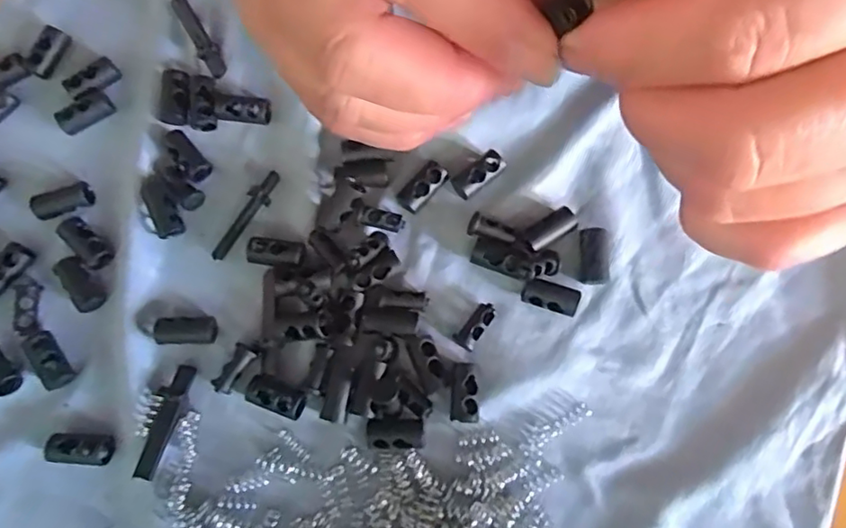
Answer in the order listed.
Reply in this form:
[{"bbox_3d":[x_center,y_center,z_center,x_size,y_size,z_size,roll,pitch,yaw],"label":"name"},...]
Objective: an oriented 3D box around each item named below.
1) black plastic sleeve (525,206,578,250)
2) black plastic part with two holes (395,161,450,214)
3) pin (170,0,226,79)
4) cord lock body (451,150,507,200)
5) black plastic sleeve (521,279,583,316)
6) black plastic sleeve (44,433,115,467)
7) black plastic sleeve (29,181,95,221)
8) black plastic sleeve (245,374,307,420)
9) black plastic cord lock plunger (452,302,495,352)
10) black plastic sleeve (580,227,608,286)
[{"bbox_3d":[0.043,-0.011,0.194,0.018,0.006,0.007,-35,80,-6],"label":"black plastic sleeve"},{"bbox_3d":[0.000,-0.026,0.198,0.018,0.007,0.008,-44,81,-7],"label":"black plastic part with two holes"},{"bbox_3d":[-0.082,-0.083,0.211,0.007,0.005,0.036,-33,80,-6],"label":"pin"},{"bbox_3d":[0.019,-0.031,0.198,0.018,0.005,0.009,-33,80,-6],"label":"cord lock body"},{"bbox_3d":[0.041,0.011,0.191,0.018,0.007,0.008,18,79,4],"label":"black plastic sleeve"},{"bbox_3d":[-0.109,0.059,0.185,0.021,0.010,0.009,8,78,-11],"label":"black plastic sleeve"},{"bbox_3d":[-0.124,-0.022,0.199,0.020,0.006,0.008,-20,79,-3],"label":"black plastic sleeve"},{"bbox_3d":[-0.047,0.042,0.185,0.018,0.006,0.008,22,80,5],"label":"black plastic sleeve"},{"bbox_3d":[0.017,0.020,0.190,0.007,0.005,0.017,40,82,8],"label":"black plastic cord lock plunger"},{"bbox_3d":[0.056,-0.003,0.193,0.008,0.008,0.018,1,79,1],"label":"black plastic sleeve"}]

